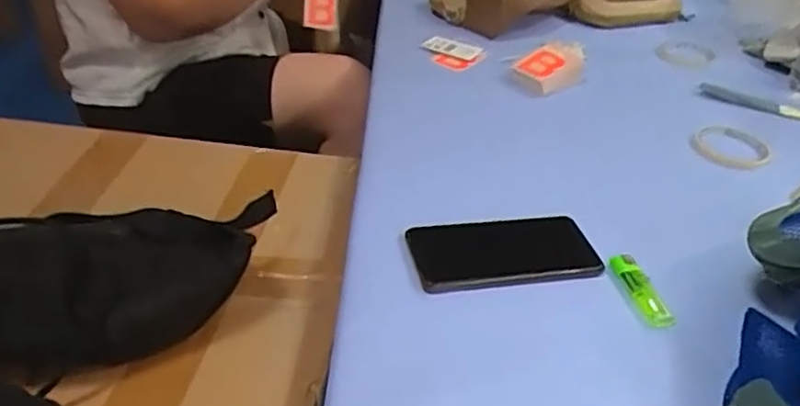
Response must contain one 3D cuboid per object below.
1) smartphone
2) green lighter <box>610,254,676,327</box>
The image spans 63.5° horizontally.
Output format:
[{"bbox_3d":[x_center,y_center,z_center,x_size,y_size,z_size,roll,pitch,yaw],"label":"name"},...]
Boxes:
[{"bbox_3d":[0.094,0.042,0.584,0.163,0.014,0.078,-3,37,-11],"label":"smartphone"},{"bbox_3d":[0.208,0.074,0.559,0.024,0.016,0.080,-2,37,-10],"label":"green lighter"}]

